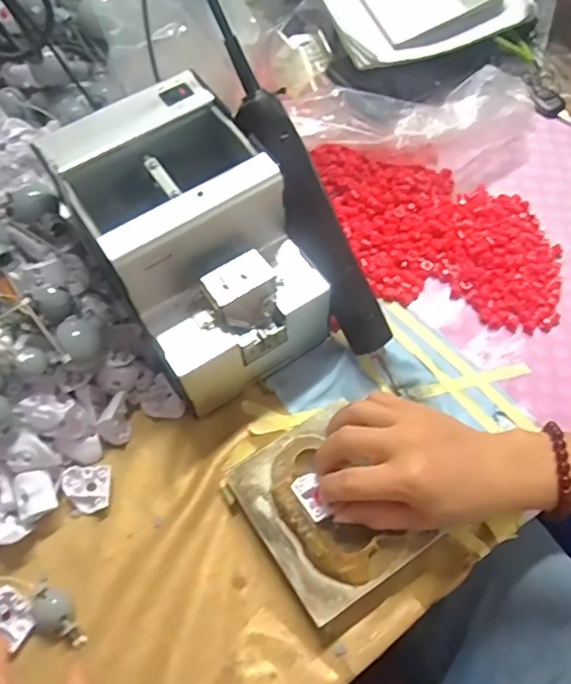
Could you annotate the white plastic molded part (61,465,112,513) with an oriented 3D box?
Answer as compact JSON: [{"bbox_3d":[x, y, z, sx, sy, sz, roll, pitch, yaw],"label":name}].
[{"bbox_3d":[-0.141,0.105,0.424,0.031,0.014,0.030,-4,62,0],"label":"white plastic molded part"}]

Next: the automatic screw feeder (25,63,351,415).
[{"bbox_3d":[-0.065,-0.066,0.432,0.124,0.137,0.178,-31,65,-14],"label":"automatic screw feeder"}]

